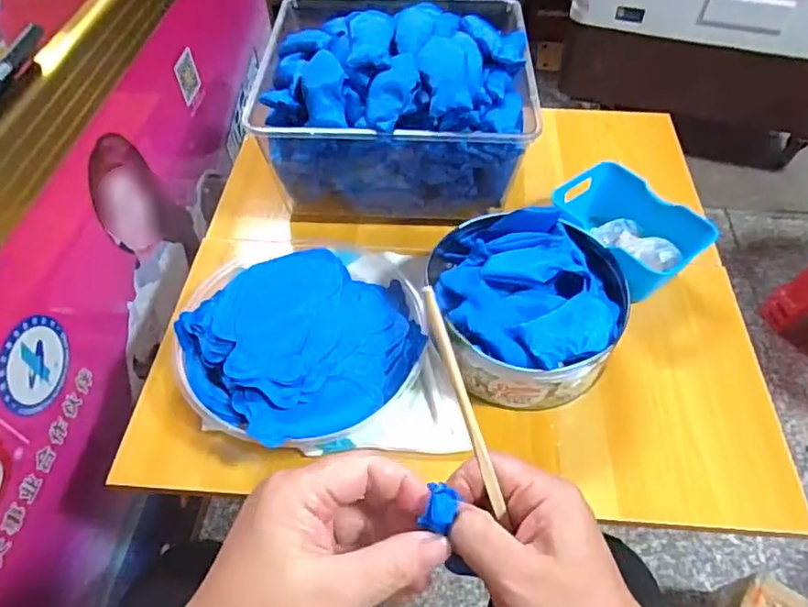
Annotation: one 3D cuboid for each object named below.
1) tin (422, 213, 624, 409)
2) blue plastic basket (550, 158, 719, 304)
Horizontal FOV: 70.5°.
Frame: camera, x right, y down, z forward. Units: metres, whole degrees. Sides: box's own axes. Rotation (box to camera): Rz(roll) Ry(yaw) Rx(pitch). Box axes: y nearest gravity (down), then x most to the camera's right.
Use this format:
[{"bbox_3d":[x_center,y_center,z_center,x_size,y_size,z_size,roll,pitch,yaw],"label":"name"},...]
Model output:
[{"bbox_3d":[0.123,0.004,0.557,0.185,0.083,0.177,0,53,0],"label":"tin"},{"bbox_3d":[0.241,-0.076,0.633,0.104,0.066,0.153,-35,61,-23],"label":"blue plastic basket"}]

